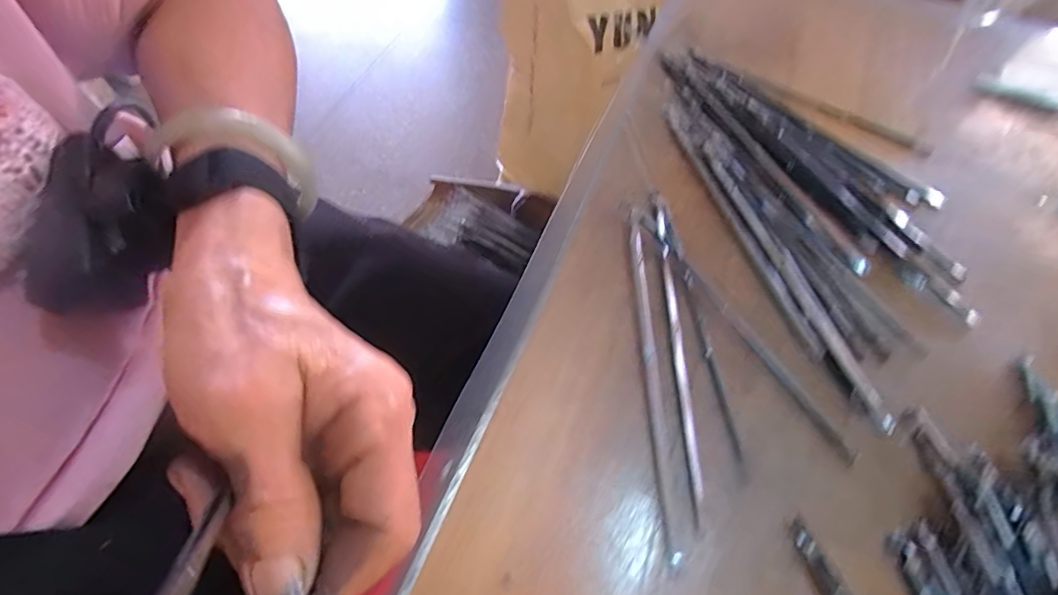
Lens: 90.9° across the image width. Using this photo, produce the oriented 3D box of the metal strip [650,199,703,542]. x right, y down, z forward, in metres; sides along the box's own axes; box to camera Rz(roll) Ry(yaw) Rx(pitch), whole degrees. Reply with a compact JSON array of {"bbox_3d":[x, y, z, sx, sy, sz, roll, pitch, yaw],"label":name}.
[{"bbox_3d":[0.073,0.016,0.258,0.008,0.008,0.180,2,57,-1],"label":"metal strip"}]

